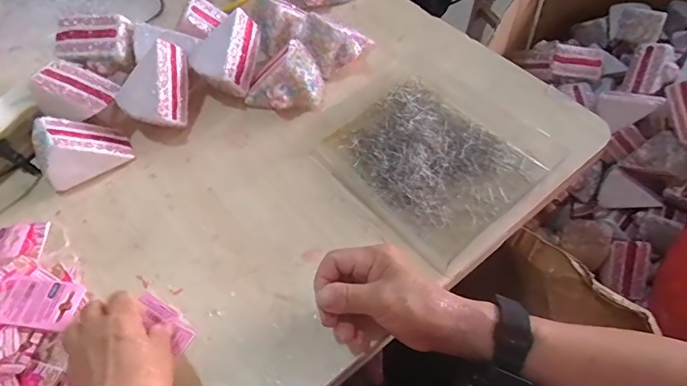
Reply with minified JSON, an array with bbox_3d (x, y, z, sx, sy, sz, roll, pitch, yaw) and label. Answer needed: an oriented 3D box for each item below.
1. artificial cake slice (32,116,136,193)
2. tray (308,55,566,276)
[{"bbox_3d":[-0.277,-0.049,0.509,0.082,0.066,0.047,-34,60,-17],"label":"artificial cake slice"},{"bbox_3d":[0.096,-0.047,0.500,0.190,0.028,0.189,-38,62,-20],"label":"tray"}]

